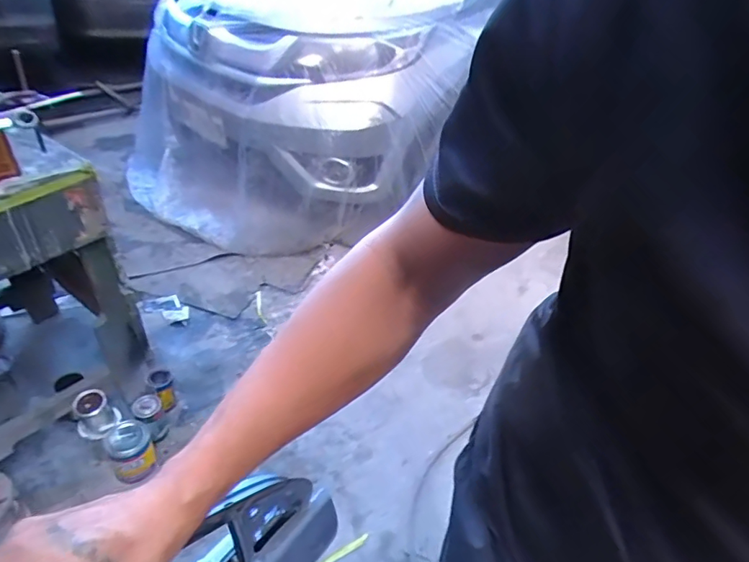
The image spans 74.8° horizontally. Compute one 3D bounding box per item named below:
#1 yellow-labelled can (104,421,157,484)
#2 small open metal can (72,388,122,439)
[{"bbox_3d":[-0.636,0.456,1.291,0.098,0.140,0.119,-18,45,-28],"label":"yellow-labelled can"},{"bbox_3d":[-0.723,0.342,1.274,0.102,0.124,0.100,-25,48,-34],"label":"small open metal can"}]

